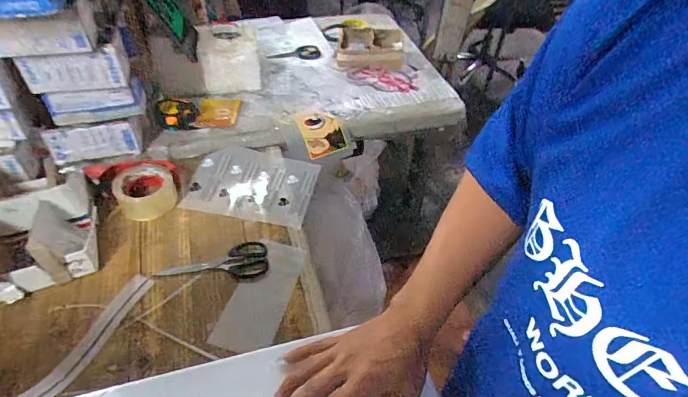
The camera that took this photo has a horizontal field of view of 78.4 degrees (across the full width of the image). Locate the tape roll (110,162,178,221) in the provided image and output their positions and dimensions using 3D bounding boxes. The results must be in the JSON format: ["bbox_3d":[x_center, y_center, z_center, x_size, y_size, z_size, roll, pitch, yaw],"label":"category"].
[{"bbox_3d":[-0.362,-0.013,0.773,0.102,0.045,0.100,-15,50,-19],"label":"tape roll"}]

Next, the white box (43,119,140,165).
[{"bbox_3d":[-0.477,-0.109,0.806,0.152,0.067,0.031,-10,47,-13],"label":"white box"}]

